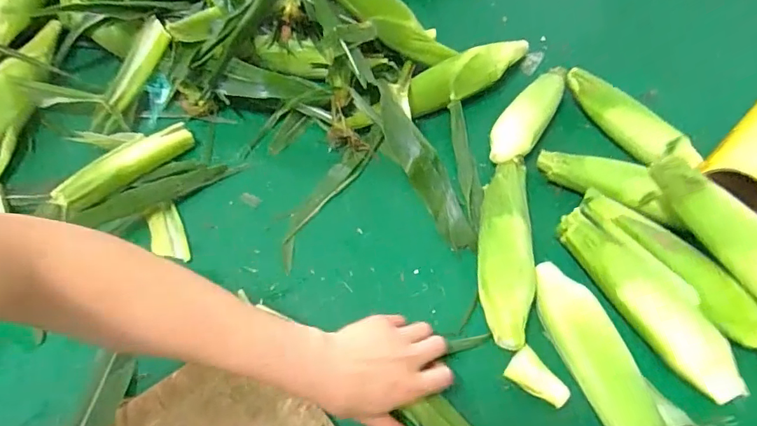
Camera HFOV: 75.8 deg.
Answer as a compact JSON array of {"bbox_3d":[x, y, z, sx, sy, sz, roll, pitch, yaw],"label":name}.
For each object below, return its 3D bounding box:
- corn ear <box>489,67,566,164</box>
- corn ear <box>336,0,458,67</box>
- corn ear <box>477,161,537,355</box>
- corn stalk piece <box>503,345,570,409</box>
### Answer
[{"bbox_3d":[0.215,-0.143,0.687,0.059,0.045,0.227,29,58,18],"label":"corn ear"},{"bbox_3d":[0.003,-0.284,0.678,0.252,0.054,0.044,27,44,-35],"label":"corn ear"},{"bbox_3d":[0.141,0.033,0.558,0.055,0.057,0.244,8,54,4],"label":"corn ear"},{"bbox_3d":[0.157,0.163,0.477,0.061,0.028,0.032,30,58,18],"label":"corn stalk piece"}]

